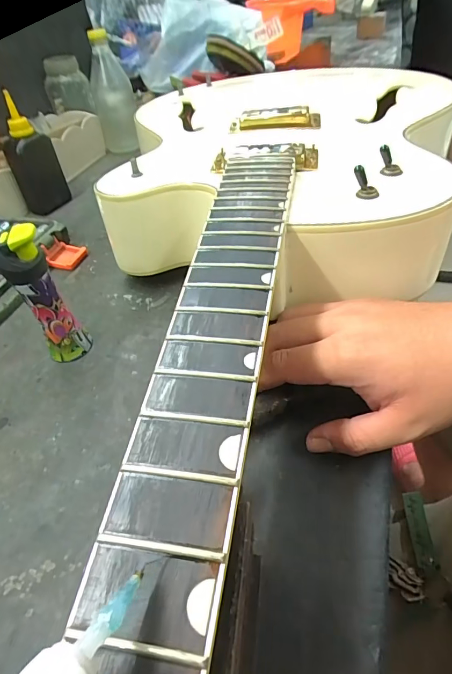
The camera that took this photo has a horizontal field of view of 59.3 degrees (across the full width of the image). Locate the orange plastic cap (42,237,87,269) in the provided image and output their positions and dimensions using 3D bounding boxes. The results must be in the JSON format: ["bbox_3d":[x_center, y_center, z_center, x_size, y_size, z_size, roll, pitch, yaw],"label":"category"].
[{"bbox_3d":[-0.187,-0.097,0.460,0.039,0.021,0.037,10,47,16],"label":"orange plastic cap"}]

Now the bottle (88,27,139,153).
[{"bbox_3d":[-0.192,-0.411,0.673,0.066,0.171,0.059,-15,45,-9],"label":"bottle"}]

